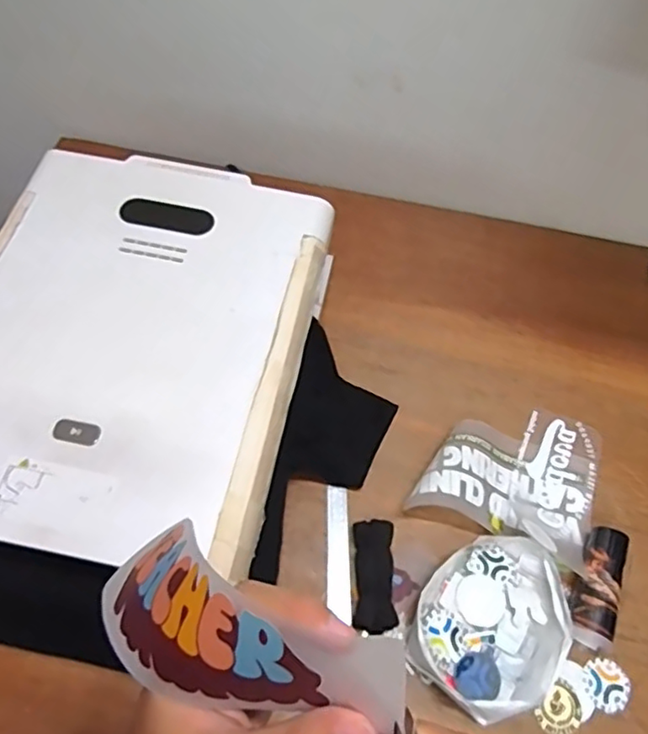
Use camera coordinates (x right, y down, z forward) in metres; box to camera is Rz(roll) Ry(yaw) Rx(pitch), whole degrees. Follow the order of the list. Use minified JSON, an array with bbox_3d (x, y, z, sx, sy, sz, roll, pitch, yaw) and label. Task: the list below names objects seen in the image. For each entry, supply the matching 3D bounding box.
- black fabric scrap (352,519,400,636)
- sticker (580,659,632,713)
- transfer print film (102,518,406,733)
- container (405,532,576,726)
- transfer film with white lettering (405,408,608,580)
[{"bbox_3d":[0.062,0.257,0.729,0.050,0.022,0.129,3,62,0],"label":"black fabric scrap"},{"bbox_3d":[0.332,0.373,0.697,0.054,0.006,0.055,1,62,-2],"label":"sticker"},{"bbox_3d":[-0.040,0.105,0.235,0.146,0.050,0.053,5,58,29],"label":"transfer print film"},{"bbox_3d":[0.201,0.298,0.704,0.159,0.046,0.201,31,65,14],"label":"container"},{"bbox_3d":[0.256,0.127,0.789,0.228,0.063,0.210,19,63,8],"label":"transfer film with white lettering"}]

